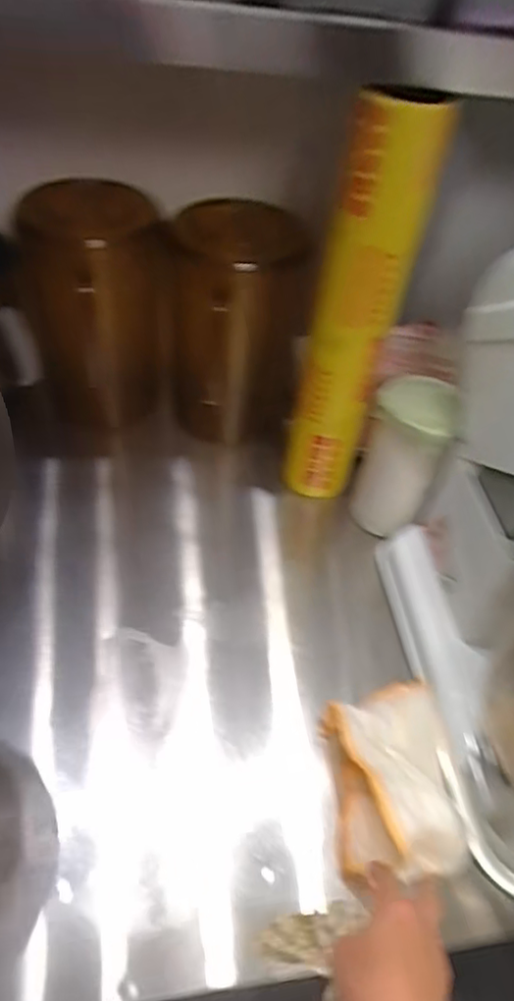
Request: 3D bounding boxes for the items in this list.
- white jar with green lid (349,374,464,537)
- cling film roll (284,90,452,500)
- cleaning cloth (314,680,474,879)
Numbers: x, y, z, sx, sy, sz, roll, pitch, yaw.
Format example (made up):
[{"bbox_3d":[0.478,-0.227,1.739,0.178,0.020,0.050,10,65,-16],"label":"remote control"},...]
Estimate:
[{"bbox_3d":[0.174,-0.048,0.749,0.090,0.195,0.096,4,46,-4],"label":"white jar with green lid"},{"bbox_3d":[0.103,-0.183,0.672,0.093,0.447,0.070,16,47,6],"label":"cling film roll"},{"bbox_3d":[0.131,0.248,0.569,0.116,0.062,0.170,-1,48,-7],"label":"cleaning cloth"}]

